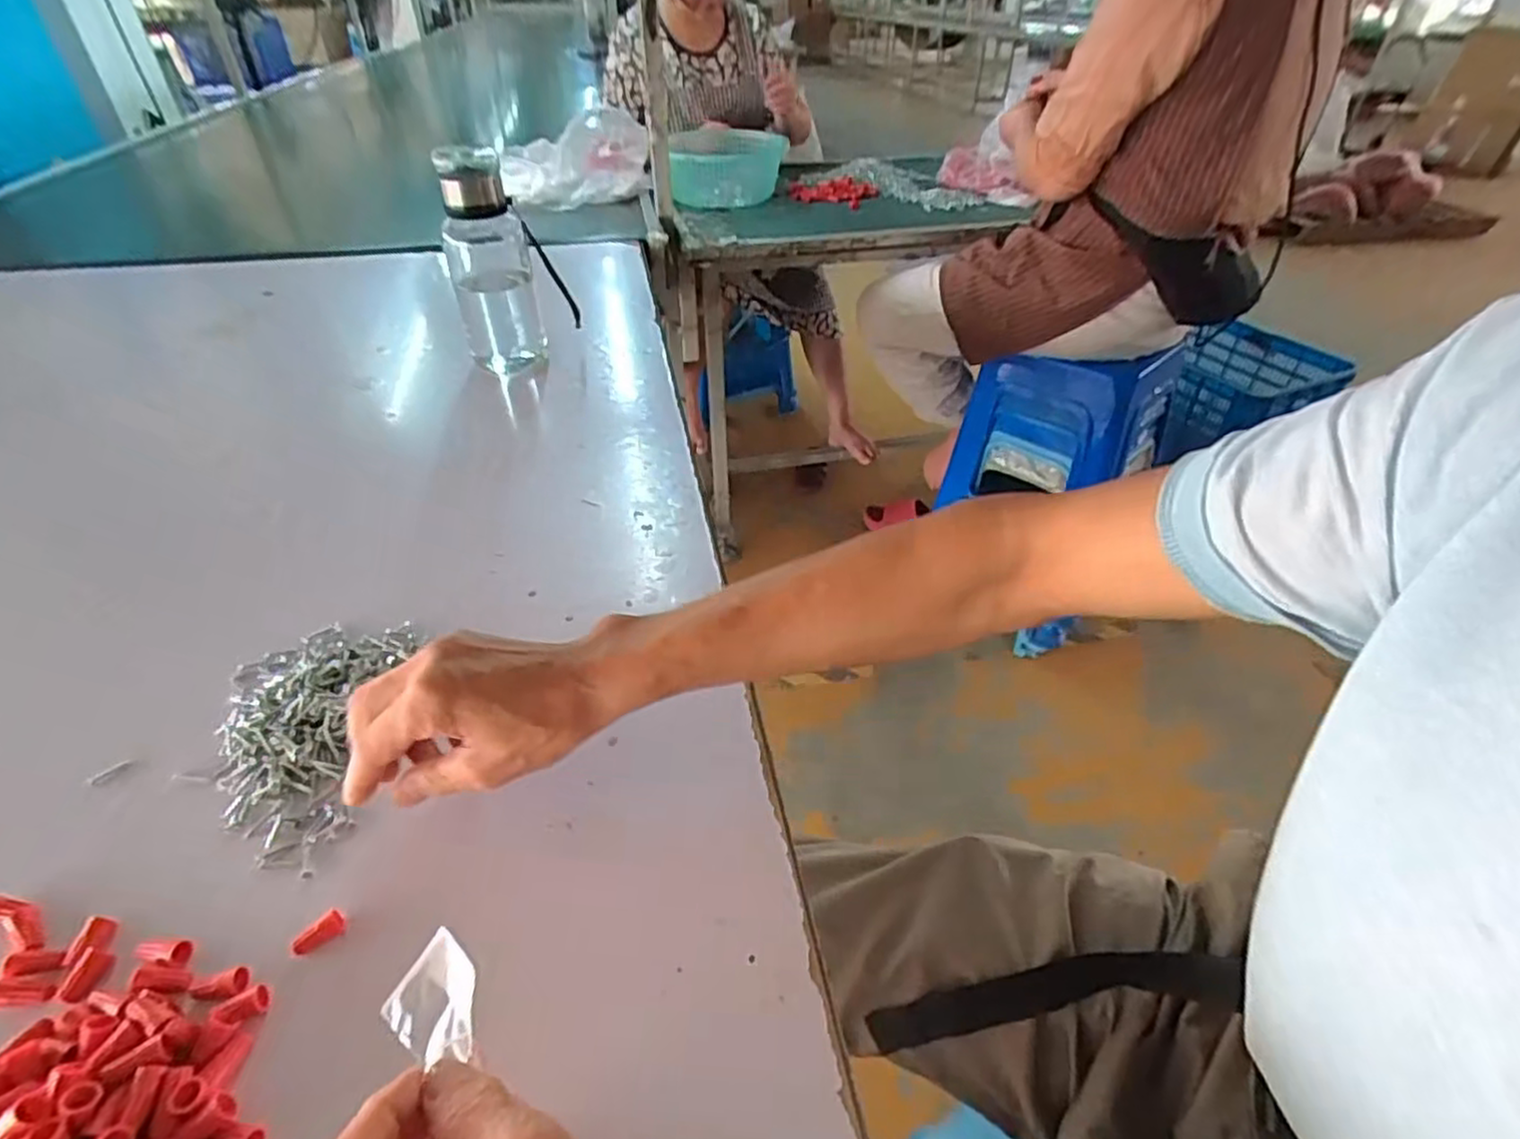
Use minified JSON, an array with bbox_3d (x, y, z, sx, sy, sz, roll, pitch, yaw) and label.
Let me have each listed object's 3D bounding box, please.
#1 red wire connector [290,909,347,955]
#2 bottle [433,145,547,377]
[{"bbox_3d":[-0.213,0.176,0.344,0.011,0.007,0.023,30,49,34],"label":"red wire connector"},{"bbox_3d":[-0.300,-0.338,0.796,0.089,0.221,0.094,-15,41,-15],"label":"bottle"}]

